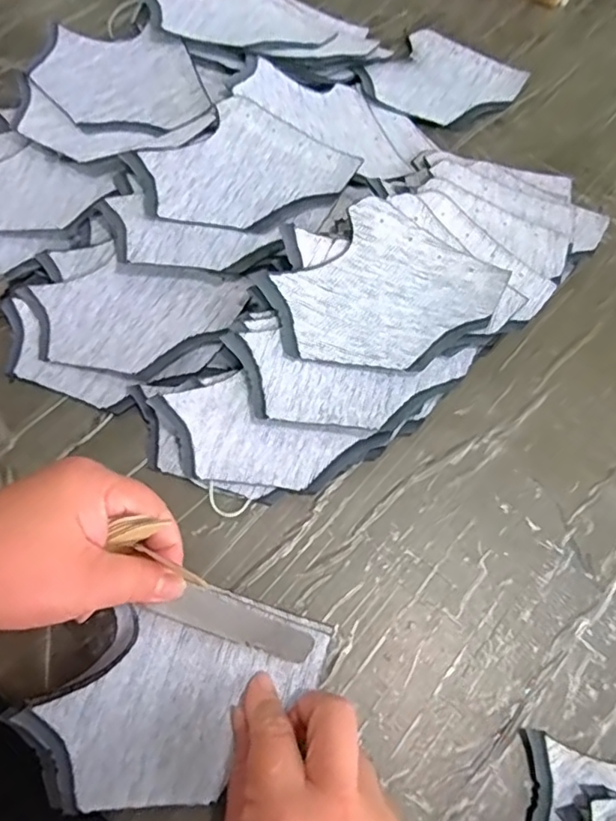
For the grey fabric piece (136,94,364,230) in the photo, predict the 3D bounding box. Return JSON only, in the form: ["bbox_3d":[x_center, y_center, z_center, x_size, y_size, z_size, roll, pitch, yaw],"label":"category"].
[{"bbox_3d":[-0.042,-0.158,0.381,0.115,0.009,0.097,-40,76,-14],"label":"grey fabric piece"}]

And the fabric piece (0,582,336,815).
[{"bbox_3d":[-0.065,0.140,0.293,0.137,0.012,0.092,-43,75,-16],"label":"fabric piece"}]

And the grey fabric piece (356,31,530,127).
[{"bbox_3d":[0.108,-0.264,0.467,0.105,0.012,0.104,32,71,11],"label":"grey fabric piece"}]

